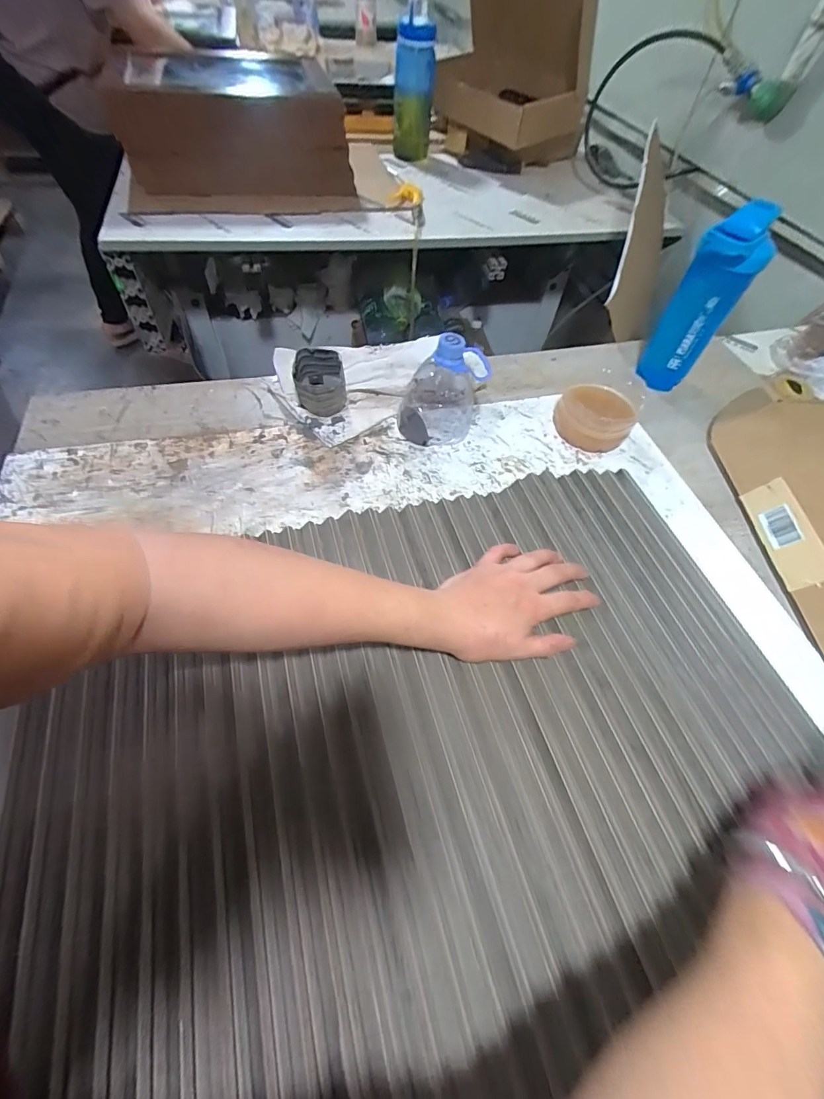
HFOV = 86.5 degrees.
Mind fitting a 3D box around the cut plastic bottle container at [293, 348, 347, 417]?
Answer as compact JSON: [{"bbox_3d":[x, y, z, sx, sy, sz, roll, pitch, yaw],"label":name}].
[{"bbox_3d":[-0.121,-0.216,0.578,0.060,0.068,0.058,1,57,-4],"label":"cut plastic bottle container"}]

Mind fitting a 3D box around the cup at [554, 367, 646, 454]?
[{"bbox_3d":[0.259,-0.201,0.611,0.100,0.081,0.113,19,57,8],"label":"cup"}]

